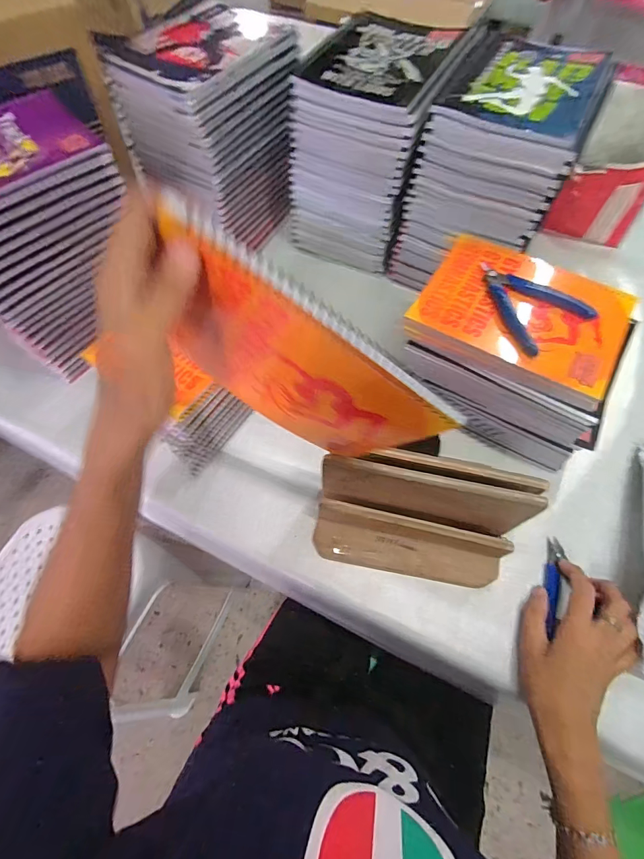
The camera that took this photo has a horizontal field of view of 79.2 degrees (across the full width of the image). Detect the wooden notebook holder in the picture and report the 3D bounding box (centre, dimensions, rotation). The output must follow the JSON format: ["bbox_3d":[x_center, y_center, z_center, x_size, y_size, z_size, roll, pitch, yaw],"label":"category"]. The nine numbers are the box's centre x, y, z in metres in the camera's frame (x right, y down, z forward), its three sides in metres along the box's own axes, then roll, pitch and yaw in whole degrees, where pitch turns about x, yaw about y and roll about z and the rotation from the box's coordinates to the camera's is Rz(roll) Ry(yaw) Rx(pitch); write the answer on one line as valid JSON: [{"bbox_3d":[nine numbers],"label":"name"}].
[{"bbox_3d":[0.097,0.092,0.395,0.206,0.116,0.097,8,64,5],"label":"wooden notebook holder"}]

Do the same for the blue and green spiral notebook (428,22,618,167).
[{"bbox_3d":[0.233,-0.387,0.440,0.158,0.020,0.197,26,69,12],"label":"blue and green spiral notebook"}]

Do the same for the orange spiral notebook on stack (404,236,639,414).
[{"bbox_3d":[0.216,-0.129,0.425,0.202,0.026,0.159,28,69,15],"label":"orange spiral notebook on stack"}]

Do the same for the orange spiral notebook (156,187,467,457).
[{"bbox_3d":[-0.019,-0.045,0.270,0.202,0.134,0.020,34,62,-22],"label":"orange spiral notebook"}]

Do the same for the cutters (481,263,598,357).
[{"bbox_3d":[0.213,-0.140,0.413,0.092,0.011,0.117,-31,68,-13],"label":"cutters"}]

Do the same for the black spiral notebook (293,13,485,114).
[{"bbox_3d":[0.078,-0.446,0.465,0.160,0.010,0.184,27,67,13],"label":"black spiral notebook"}]

